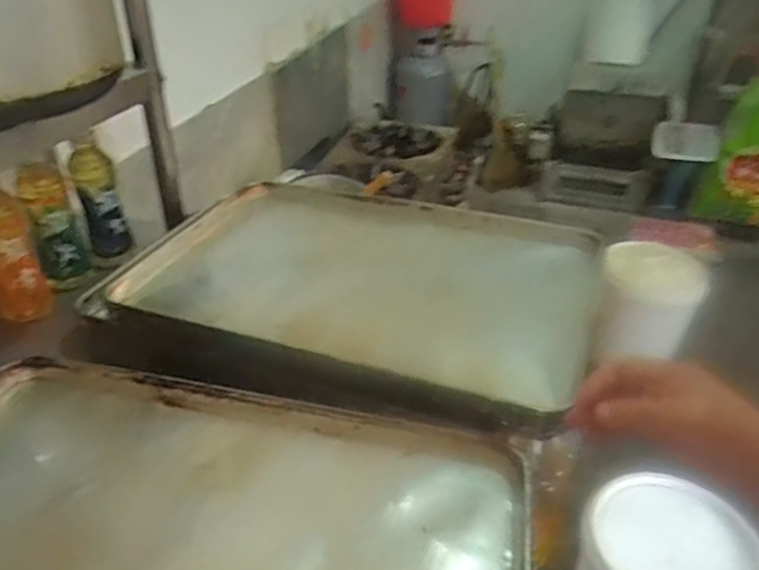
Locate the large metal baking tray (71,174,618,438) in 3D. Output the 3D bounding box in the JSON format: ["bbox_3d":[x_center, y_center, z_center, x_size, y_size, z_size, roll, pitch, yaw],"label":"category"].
[{"bbox_3d":[-0.050,-0.015,0.858,0.586,0.074,0.408,12,36,16],"label":"large metal baking tray"}]

